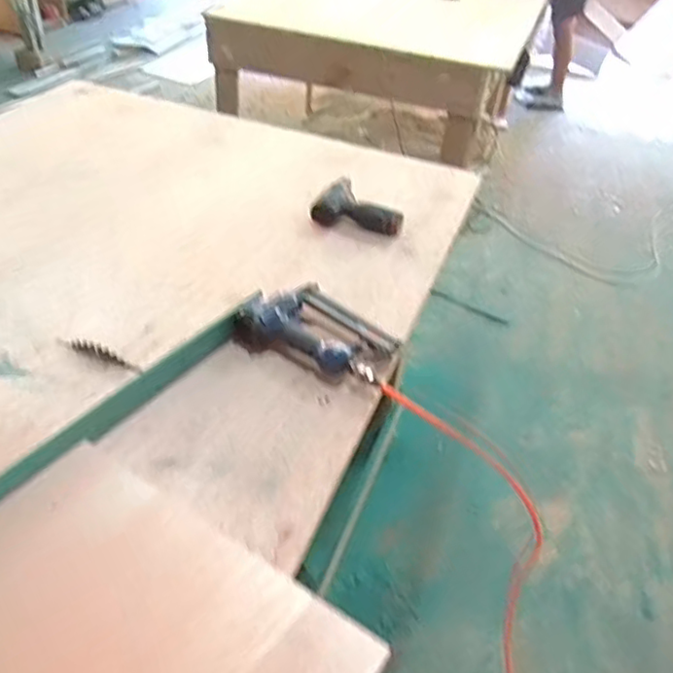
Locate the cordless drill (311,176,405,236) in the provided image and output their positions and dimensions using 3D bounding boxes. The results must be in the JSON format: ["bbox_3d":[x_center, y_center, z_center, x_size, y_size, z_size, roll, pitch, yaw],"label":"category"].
[{"bbox_3d":[0.045,-0.274,1.341,0.189,0.049,0.130,5,43,-1],"label":"cordless drill"}]

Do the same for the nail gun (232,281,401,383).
[{"bbox_3d":[-0.025,-0.004,1.033,0.245,0.052,0.167,28,47,22],"label":"nail gun"}]

